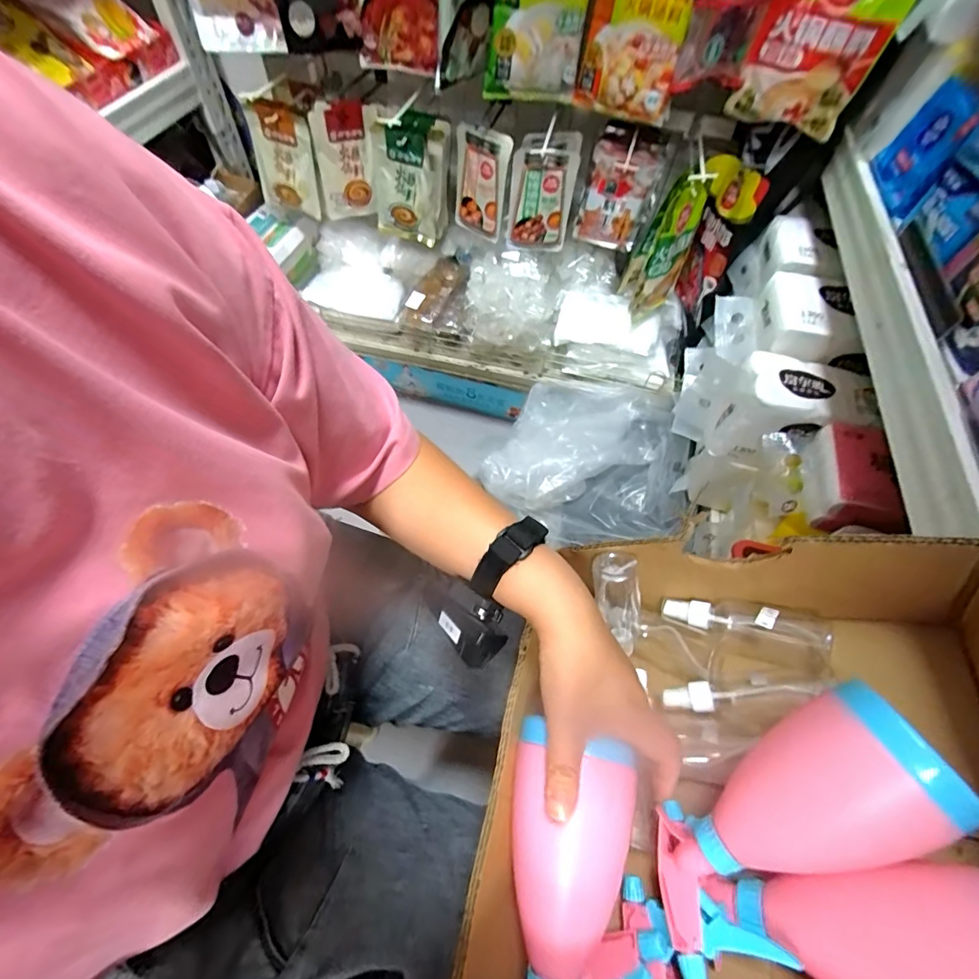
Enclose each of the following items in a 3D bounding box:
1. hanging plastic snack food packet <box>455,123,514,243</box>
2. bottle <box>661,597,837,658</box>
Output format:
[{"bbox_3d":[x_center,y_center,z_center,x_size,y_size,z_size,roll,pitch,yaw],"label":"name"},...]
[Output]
[{"bbox_3d":[-0.022,-0.582,0.869,0.121,0.185,0.032,35,60,10],"label":"hanging plastic snack food packet"},{"bbox_3d":[0.221,0.115,0.398,0.126,0.036,0.031,6,56,26],"label":"bottle"}]

